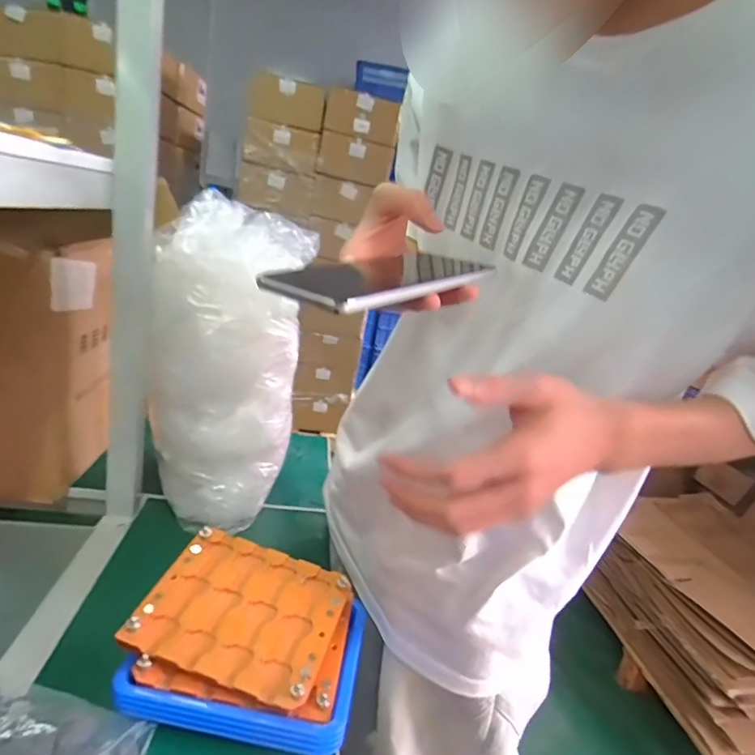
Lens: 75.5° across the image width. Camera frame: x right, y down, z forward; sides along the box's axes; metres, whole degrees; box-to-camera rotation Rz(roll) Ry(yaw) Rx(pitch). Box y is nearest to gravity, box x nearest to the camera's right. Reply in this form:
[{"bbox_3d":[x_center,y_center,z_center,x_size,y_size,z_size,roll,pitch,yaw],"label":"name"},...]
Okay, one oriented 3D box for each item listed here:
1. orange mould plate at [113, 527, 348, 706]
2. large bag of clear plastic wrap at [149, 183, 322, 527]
[{"bbox_3d":[-0.137,0.238,0.506,0.188,0.011,0.146,16,31,9],"label":"orange mould plate"},{"bbox_3d":[-0.222,-0.021,0.749,0.170,0.440,0.193,12,18,12],"label":"large bag of clear plastic wrap"}]

